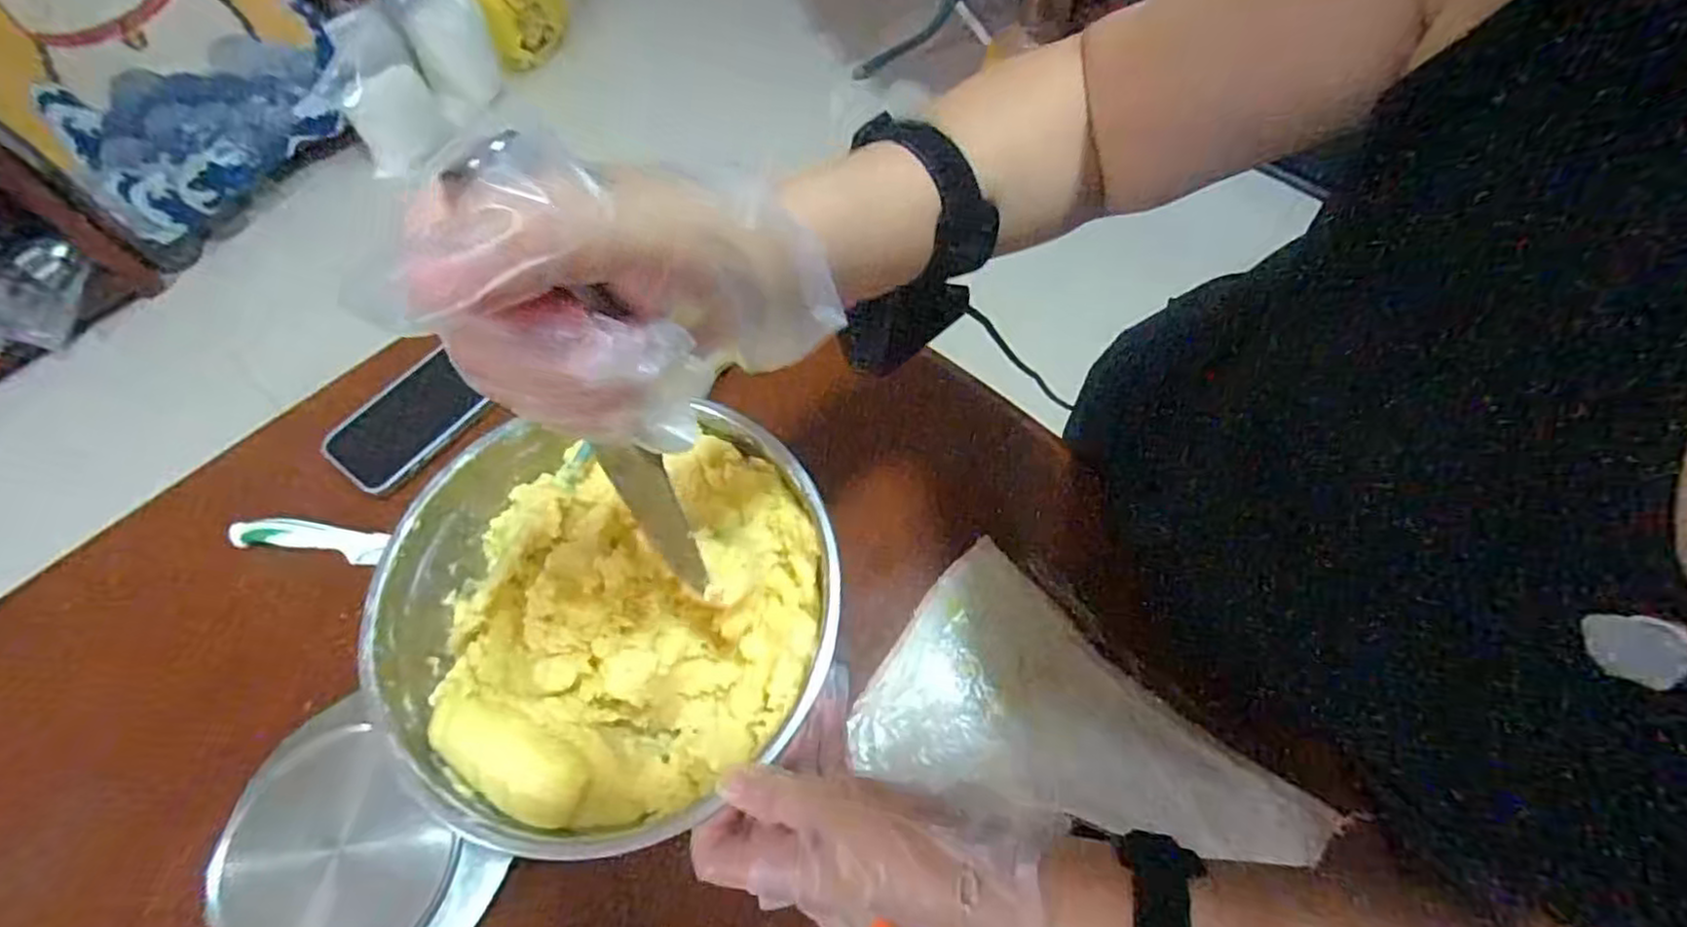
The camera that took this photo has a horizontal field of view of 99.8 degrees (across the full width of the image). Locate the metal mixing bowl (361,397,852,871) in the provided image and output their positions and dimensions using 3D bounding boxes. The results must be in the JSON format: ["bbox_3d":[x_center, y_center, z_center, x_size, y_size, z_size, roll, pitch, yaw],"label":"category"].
[{"bbox_3d":[-0.134,0.099,0.418,0.254,0.103,0.220,3,62,2],"label":"metal mixing bowl"}]

